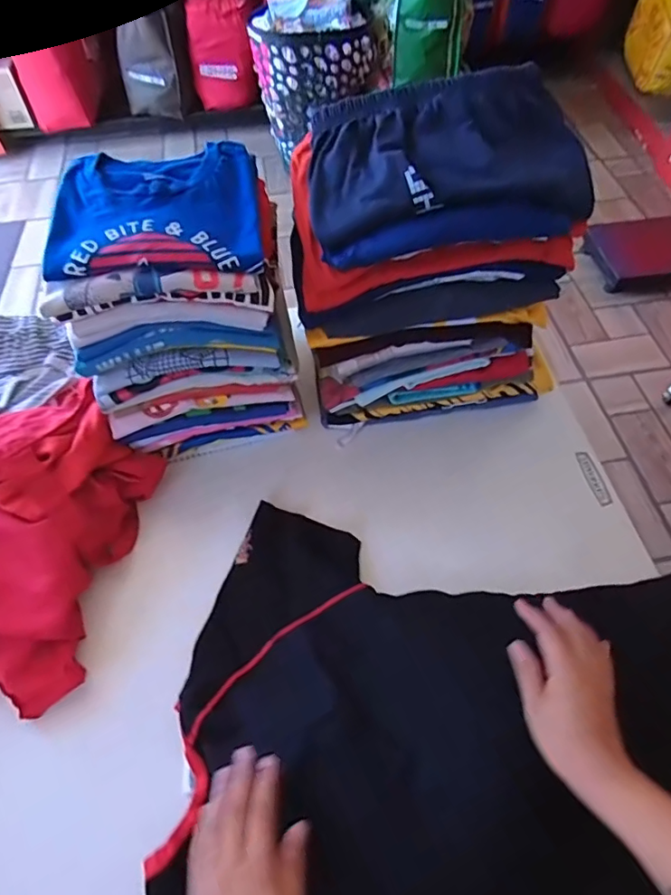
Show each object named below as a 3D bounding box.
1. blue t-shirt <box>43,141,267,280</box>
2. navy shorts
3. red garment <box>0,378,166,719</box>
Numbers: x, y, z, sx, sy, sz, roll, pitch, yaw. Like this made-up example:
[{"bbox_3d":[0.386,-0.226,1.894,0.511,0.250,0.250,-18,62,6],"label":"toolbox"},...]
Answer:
[{"bbox_3d":[-0.166,-0.222,0.488,0.187,0.026,0.153,-7,58,-4],"label":"blue t-shirt"},{"bbox_3d":[0.099,-0.271,0.476,0.246,0.073,0.148,-3,58,-2],"label":"navy shorts"},{"bbox_3d":[-0.361,0.086,0.551,0.255,0.117,0.327,10,59,7],"label":"red garment"}]

